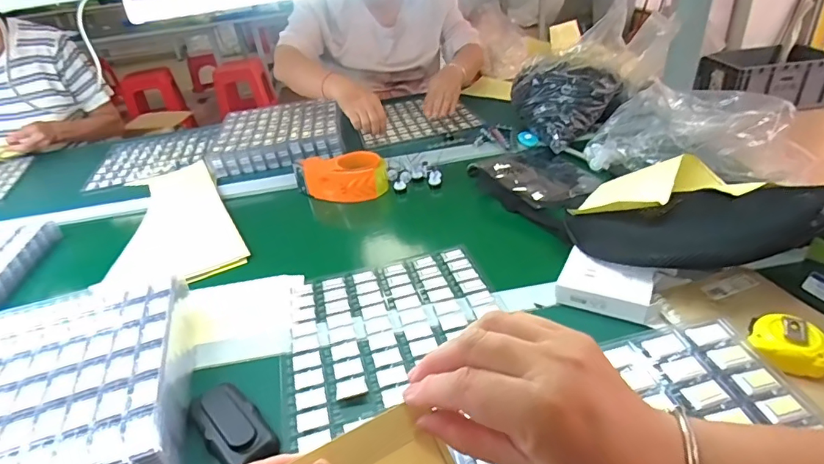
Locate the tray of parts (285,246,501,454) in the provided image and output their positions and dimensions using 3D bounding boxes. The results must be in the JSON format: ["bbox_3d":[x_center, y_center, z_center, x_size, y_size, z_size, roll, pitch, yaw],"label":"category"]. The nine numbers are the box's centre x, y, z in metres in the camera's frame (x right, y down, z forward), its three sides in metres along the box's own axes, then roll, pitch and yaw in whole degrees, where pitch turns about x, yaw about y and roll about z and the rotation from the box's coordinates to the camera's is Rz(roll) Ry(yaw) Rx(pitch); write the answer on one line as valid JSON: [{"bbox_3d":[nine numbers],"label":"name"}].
[{"bbox_3d":[-0.023,0.110,0.573,0.250,0.008,0.248,-12,33,-8],"label":"tray of parts"}]

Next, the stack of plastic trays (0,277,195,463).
[{"bbox_3d":[-0.370,0.168,0.480,0.271,0.063,0.271,-14,33,-11],"label":"stack of plastic trays"}]

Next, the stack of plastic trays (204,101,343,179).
[{"bbox_3d":[-0.290,-0.213,1.058,0.272,0.053,0.248,-10,33,-5],"label":"stack of plastic trays"}]

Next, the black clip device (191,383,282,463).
[{"bbox_3d":[-0.173,0.184,0.464,0.052,0.024,0.096,-31,39,-32],"label":"black clip device"}]

